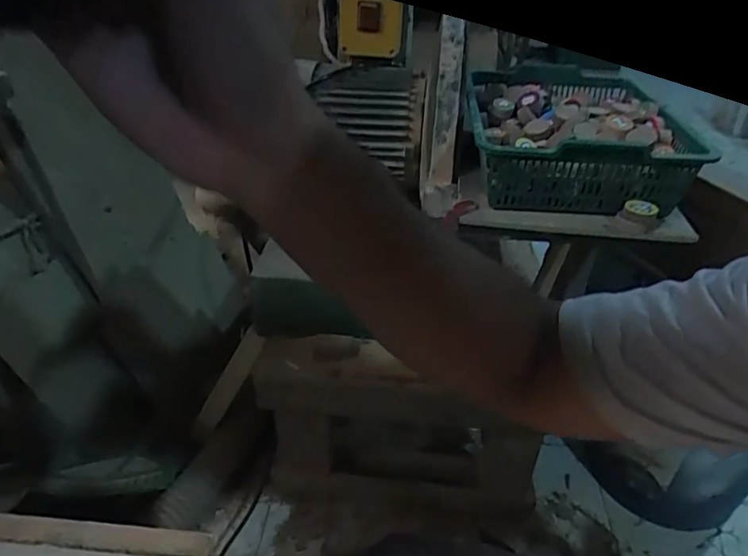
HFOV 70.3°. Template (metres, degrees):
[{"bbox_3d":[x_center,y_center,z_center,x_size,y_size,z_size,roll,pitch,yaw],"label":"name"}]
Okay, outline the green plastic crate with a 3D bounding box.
[{"bbox_3d":[0.231,-0.172,0.644,0.225,0.079,0.301,5,36,5],"label":"green plastic crate"}]

